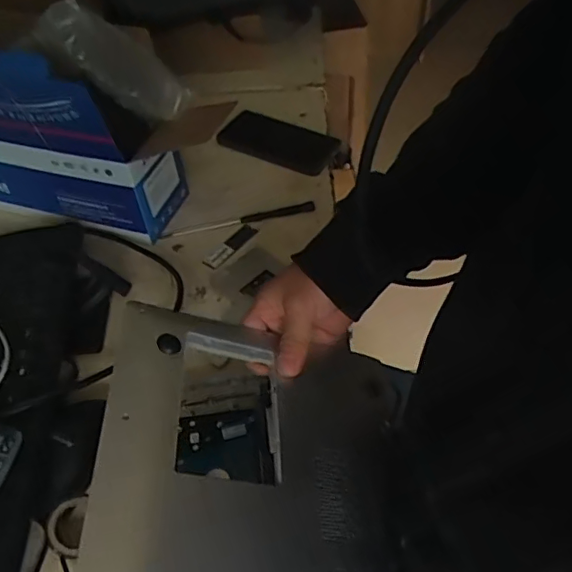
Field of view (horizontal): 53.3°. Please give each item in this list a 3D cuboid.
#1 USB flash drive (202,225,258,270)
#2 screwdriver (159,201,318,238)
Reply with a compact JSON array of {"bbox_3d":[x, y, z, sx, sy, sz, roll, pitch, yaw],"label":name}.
[{"bbox_3d":[-0.065,-0.046,0.647,0.022,0.007,0.075,33,57,28],"label":"USB flash drive"},{"bbox_3d":[-0.054,-0.078,0.687,0.184,0.010,0.014,-16,49,-11],"label":"screwdriver"}]

